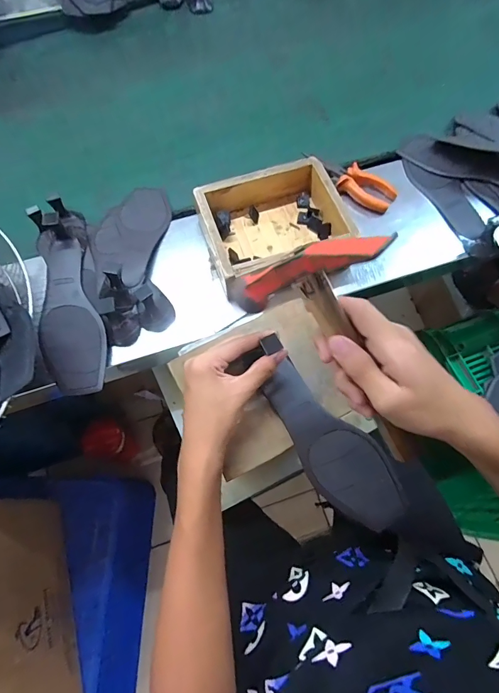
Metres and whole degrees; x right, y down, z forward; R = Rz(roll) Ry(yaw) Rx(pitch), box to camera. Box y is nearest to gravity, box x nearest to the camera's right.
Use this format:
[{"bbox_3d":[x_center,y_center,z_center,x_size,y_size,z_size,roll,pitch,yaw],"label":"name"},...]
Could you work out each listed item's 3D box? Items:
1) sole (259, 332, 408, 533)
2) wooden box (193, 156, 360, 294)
[{"bbox_3d":[0.081,0.098,0.407,0.079,0.023,0.229,-38,89,-13],"label":"sole"},{"bbox_3d":[0.032,-0.163,0.497,0.173,0.052,0.144,-19,69,-6],"label":"wooden box"}]

